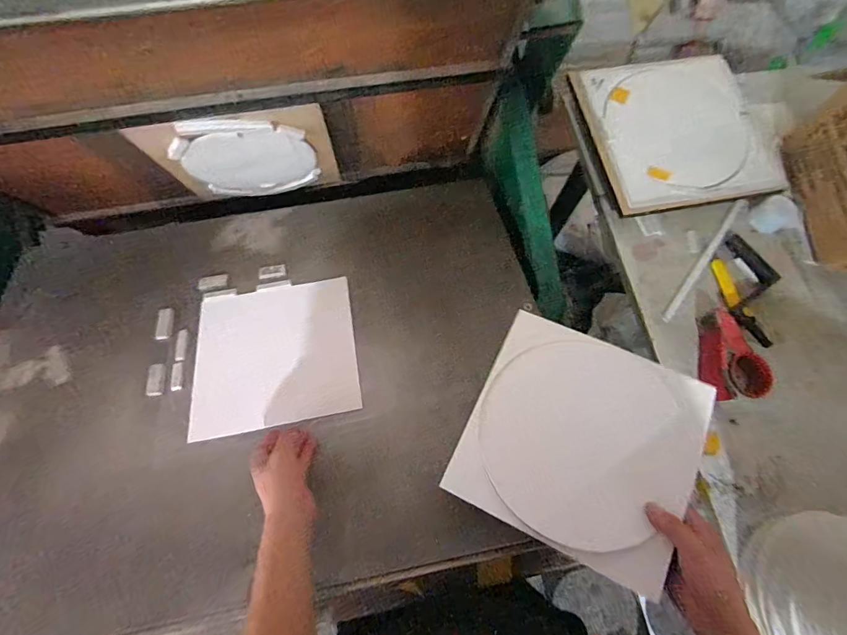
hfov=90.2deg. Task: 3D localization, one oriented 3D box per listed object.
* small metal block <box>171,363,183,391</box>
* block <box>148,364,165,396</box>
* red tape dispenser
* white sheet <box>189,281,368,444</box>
[{"bbox_3d":[-0.393,0.094,0.672,0.015,0.004,0.049,-13,58,-7],"label":"small metal block"},{"bbox_3d":[-0.424,0.099,0.669,0.023,0.004,0.057,-14,58,-7],"label":"block"},{"bbox_3d":[0.553,0.066,0.763,0.099,0.048,0.159,-4,71,-4],"label":"red tape dispenser"},{"bbox_3d":[-0.241,0.054,0.695,0.255,0.011,0.252,-11,59,-5],"label":"white sheet"}]

